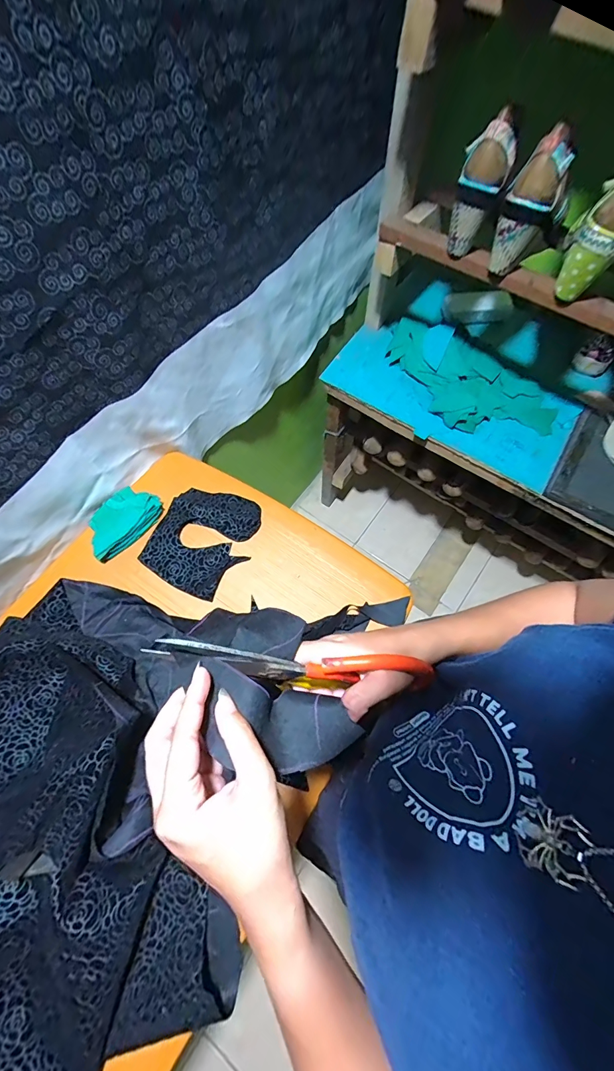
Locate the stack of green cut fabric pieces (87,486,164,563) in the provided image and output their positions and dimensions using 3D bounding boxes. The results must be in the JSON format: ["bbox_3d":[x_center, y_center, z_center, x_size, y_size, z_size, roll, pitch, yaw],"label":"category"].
[{"bbox_3d":[-0.279,-0.023,0.574,0.072,0.025,0.116,36,72,13],"label":"stack of green cut fabric pieces"}]

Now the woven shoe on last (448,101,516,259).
[{"bbox_3d":[0.219,-0.441,0.494,0.055,0.160,0.066,17,69,6],"label":"woven shoe on last"}]

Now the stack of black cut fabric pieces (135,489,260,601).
[{"bbox_3d":[-0.157,0.002,0.575,0.138,0.008,0.159,21,69,8],"label":"stack of black cut fabric pieces"}]

